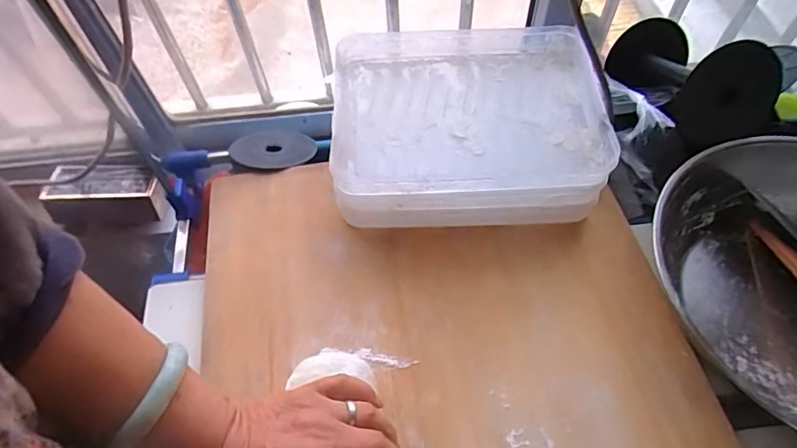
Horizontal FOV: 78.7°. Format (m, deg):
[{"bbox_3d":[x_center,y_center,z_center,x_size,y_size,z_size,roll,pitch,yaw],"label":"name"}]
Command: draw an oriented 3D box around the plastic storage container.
[{"bbox_3d":[0.071,-0.103,0.534,0.269,0.103,0.195,1,60,-1],"label":"plastic storage container"}]

